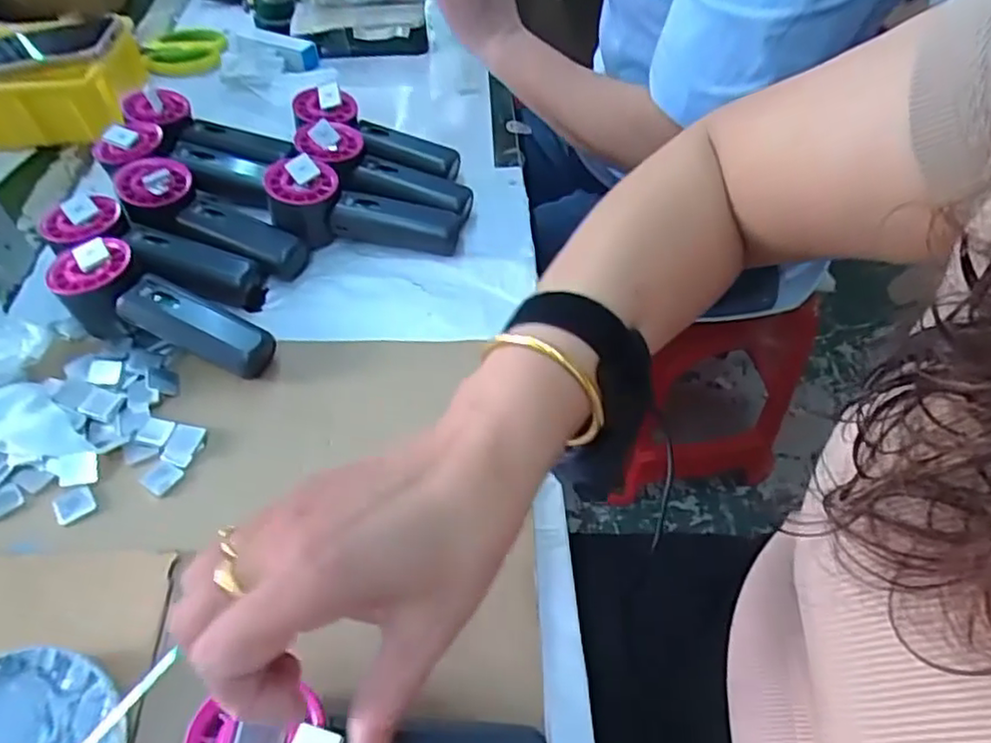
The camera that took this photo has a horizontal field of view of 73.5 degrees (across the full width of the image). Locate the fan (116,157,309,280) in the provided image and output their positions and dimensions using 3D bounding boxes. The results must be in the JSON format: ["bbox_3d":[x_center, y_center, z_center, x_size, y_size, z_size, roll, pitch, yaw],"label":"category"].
[{"bbox_3d":[-0.226,-0.124,0.528,0.160,0.042,0.069,26,54,1],"label":"fan"}]

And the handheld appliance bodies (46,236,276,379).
[{"bbox_3d":[-0.237,-0.040,0.468,0.158,0.056,0.056,23,54,15],"label":"handheld appliance bodies"}]

